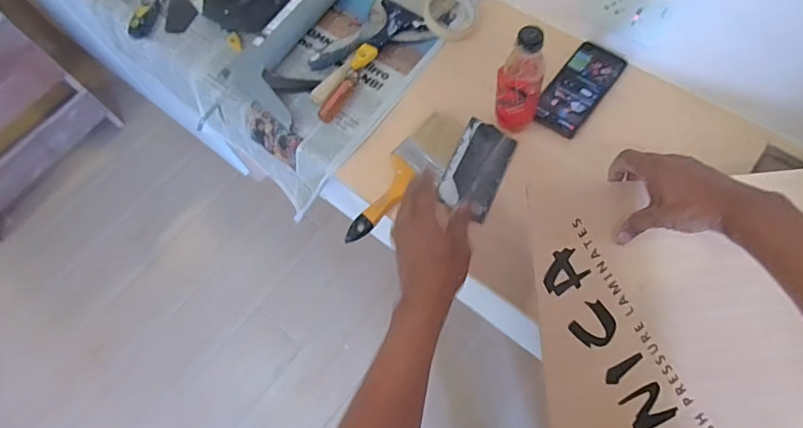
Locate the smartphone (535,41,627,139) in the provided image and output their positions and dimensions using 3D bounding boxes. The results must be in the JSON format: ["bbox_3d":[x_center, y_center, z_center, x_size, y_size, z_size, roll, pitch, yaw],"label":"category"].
[{"bbox_3d":[0.271,-0.194,0.716,0.076,0.008,0.169,36,74,15],"label":"smartphone"}]

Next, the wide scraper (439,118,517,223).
[{"bbox_3d":[0.110,-0.067,0.668,0.074,0.008,0.138,28,74,-7],"label":"wide scraper"}]

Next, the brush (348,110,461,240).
[{"bbox_3d":[0.006,-0.054,0.670,0.080,0.022,0.235,36,76,15],"label":"brush"}]

